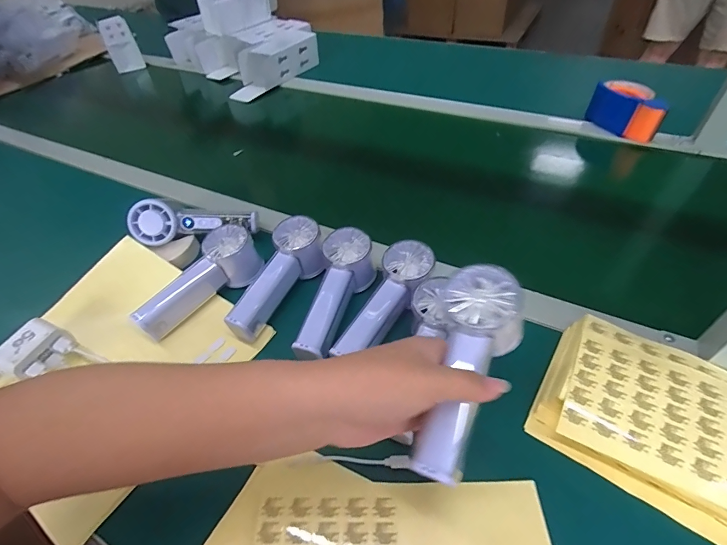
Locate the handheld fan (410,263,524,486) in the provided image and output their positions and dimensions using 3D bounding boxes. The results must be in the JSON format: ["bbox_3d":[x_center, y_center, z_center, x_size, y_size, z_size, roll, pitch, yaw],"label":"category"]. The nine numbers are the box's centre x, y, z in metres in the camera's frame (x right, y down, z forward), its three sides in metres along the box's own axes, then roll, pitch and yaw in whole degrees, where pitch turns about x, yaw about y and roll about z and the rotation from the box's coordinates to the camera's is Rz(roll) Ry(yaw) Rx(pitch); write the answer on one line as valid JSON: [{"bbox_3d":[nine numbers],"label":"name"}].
[{"bbox_3d":[0.075,0.069,0.277,0.055,0.041,0.151,17,69,21],"label":"handheld fan"}]

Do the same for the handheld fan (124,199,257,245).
[{"bbox_3d":[-0.222,-0.071,0.507,0.155,0.049,0.048,-2,46,-13],"label":"handheld fan"}]

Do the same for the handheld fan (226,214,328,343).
[{"bbox_3d":[-0.102,0.004,0.439,0.059,0.054,0.152,25,53,25],"label":"handheld fan"}]

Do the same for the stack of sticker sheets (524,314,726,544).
[{"bbox_3d":[0.272,0.132,0.309,0.229,0.041,0.130,26,54,26],"label":"stack of sticker sheets"}]

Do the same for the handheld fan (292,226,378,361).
[{"bbox_3d":[-0.032,0.021,0.426,0.053,0.054,0.147,14,64,19],"label":"handheld fan"}]

